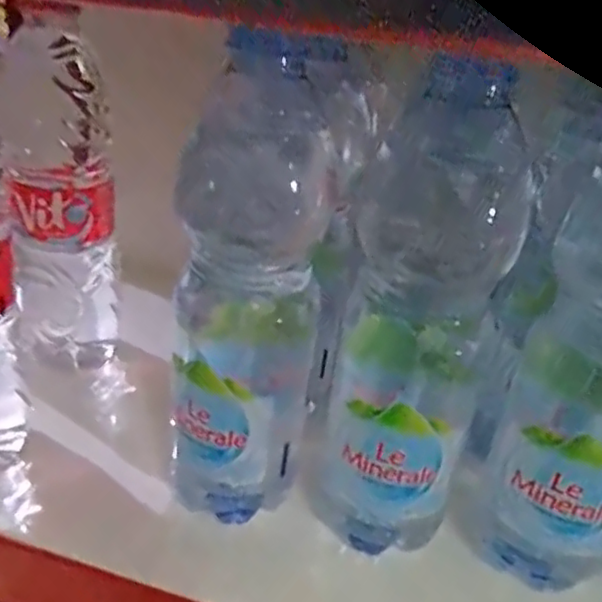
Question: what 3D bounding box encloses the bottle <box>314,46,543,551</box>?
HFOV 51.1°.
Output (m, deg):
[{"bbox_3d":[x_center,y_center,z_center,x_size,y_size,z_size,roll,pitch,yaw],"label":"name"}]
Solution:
[{"bbox_3d":[0.052,0.009,0.276,0.064,0.205,0.057,12,27,9],"label":"bottle"}]

